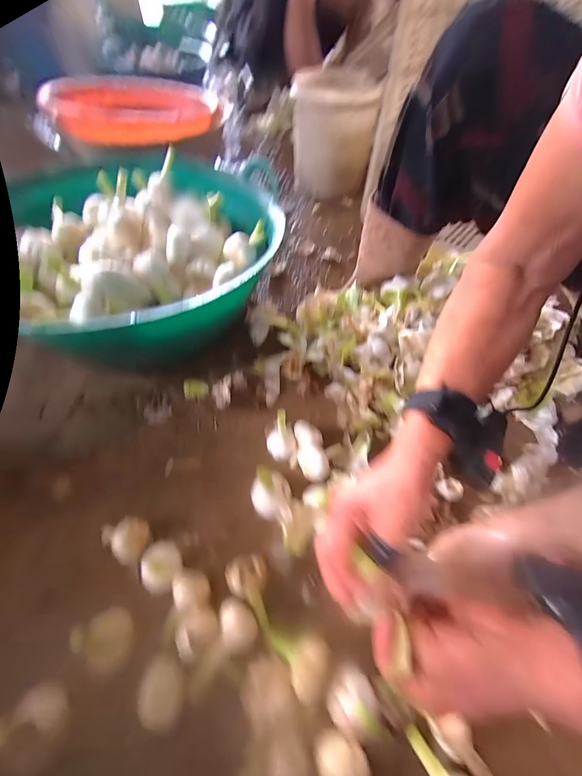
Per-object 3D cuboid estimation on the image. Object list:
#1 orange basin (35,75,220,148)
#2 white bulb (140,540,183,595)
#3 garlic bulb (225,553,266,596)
[{"bbox_3d":[-0.441,-0.837,0.899,0.425,0.092,0.425,0,54,0],"label":"orange basin"},{"bbox_3d":[-0.151,0.210,0.358,0.042,0.034,0.049,15,56,9],"label":"white bulb"},{"bbox_3d":[-0.051,0.218,0.357,0.046,0.032,0.041,4,55,2],"label":"garlic bulb"}]

